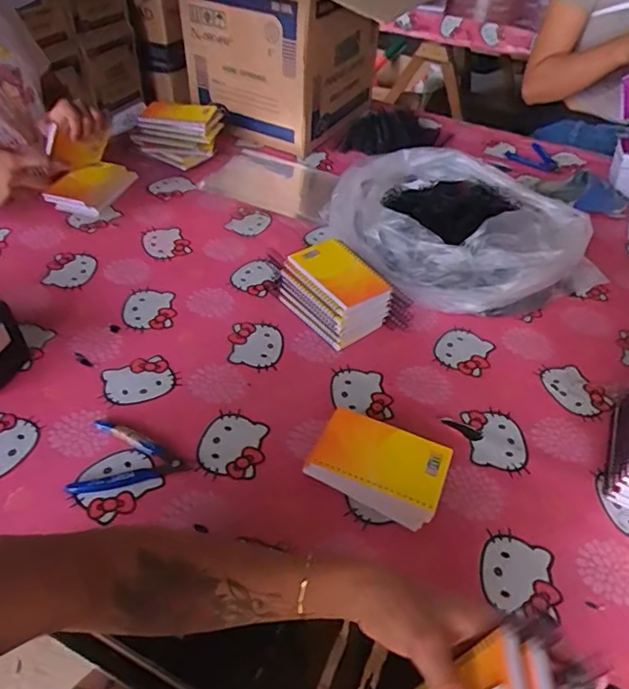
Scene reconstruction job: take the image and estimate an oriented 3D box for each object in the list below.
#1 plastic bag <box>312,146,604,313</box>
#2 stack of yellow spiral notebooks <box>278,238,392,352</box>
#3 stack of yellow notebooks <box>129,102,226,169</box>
[{"bbox_3d":[0.222,-0.178,0.819,0.302,0.113,0.315,-19,50,-22],"label":"plastic bag"},{"bbox_3d":[0.026,-0.073,0.725,0.093,0.078,0.135,-26,53,-27],"label":"stack of yellow spiral notebooks"},{"bbox_3d":[-0.256,-0.400,1.016,0.145,0.071,0.147,10,46,5],"label":"stack of yellow notebooks"}]

